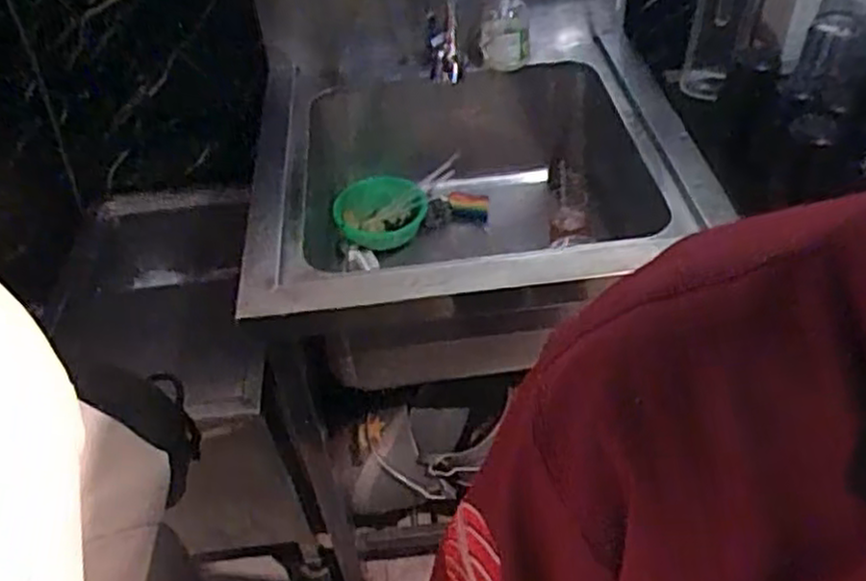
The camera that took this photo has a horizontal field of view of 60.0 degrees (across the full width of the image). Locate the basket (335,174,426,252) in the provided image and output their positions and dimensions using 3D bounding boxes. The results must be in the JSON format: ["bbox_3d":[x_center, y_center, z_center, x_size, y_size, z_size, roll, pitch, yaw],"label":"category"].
[{"bbox_3d":[-0.095,-0.144,1.421,0.171,0.085,0.139,-21,46,-16],"label":"basket"}]

